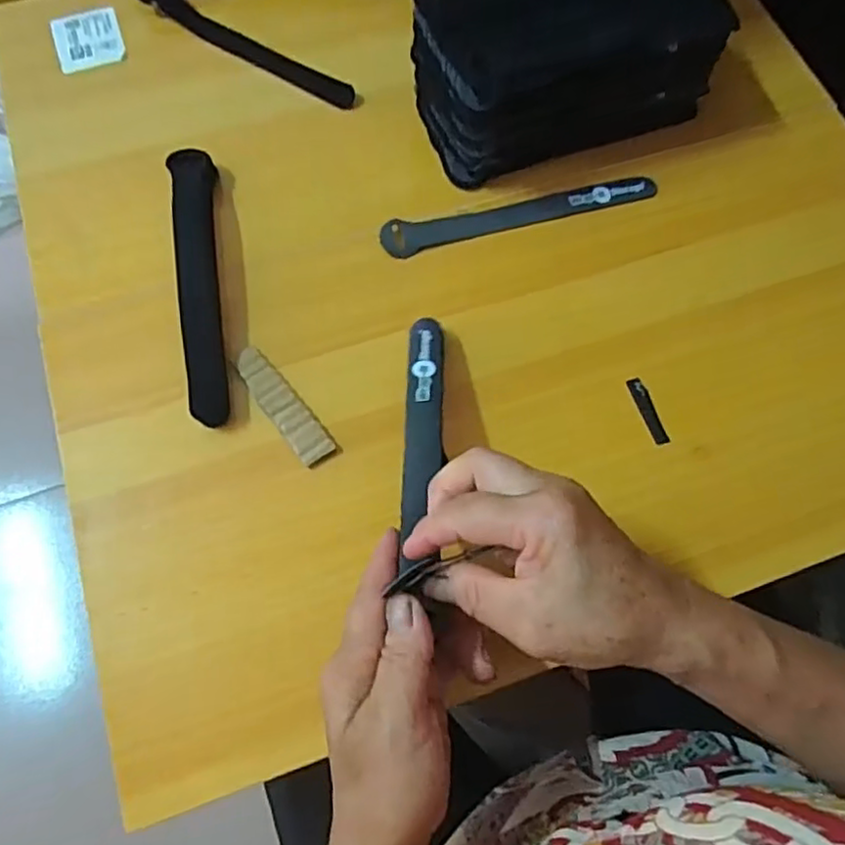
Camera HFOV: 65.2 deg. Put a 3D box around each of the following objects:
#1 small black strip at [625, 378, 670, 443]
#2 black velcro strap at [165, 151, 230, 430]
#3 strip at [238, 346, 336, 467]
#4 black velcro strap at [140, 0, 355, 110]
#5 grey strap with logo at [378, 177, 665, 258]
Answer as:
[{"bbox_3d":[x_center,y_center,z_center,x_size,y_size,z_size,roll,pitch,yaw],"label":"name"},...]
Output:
[{"bbox_3d":[0.139,-0.007,0.406,0.010,0.004,0.043,-24,79,8],"label":"small black strip"},{"bbox_3d":[-0.141,-0.091,0.418,0.026,0.026,0.193,-7,70,-5],"label":"black velcro strap"},{"bbox_3d":[-0.083,-0.012,0.395,0.021,0.006,0.084,-35,74,-14],"label":"strip"},{"bbox_3d":[-0.134,-0.287,0.503,0.195,0.012,0.021,30,71,9],"label":"black velcro strap"},{"bbox_3d":[0.067,-0.144,0.451,0.192,0.005,0.027,-15,71,-8],"label":"grey strap with logo"}]

